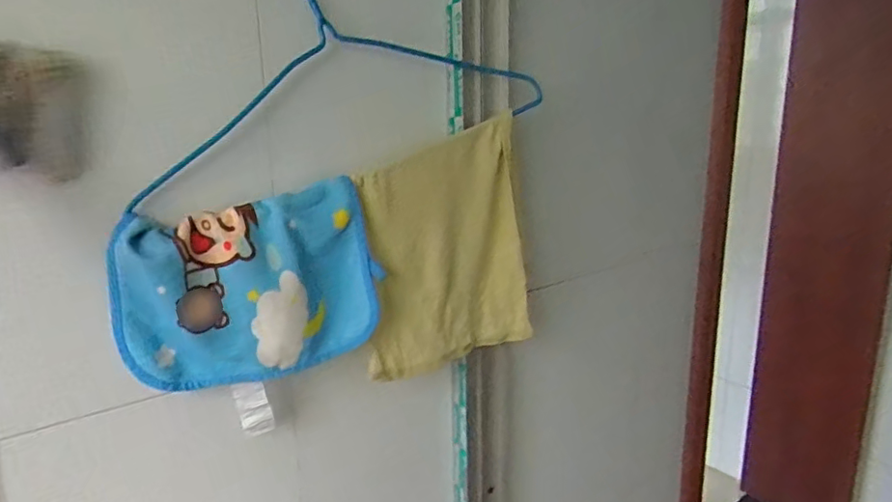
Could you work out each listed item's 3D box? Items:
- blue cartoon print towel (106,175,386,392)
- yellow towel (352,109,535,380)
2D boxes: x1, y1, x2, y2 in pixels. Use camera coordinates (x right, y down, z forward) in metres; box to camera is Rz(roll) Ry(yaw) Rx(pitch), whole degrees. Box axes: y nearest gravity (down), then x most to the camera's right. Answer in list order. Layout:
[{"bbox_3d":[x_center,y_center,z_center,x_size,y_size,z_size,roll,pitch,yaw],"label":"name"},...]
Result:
[{"bbox_3d":[-0.169,0.033,0.505,0.218,0.159,0.026,-8,15,-26],"label":"blue cartoon print towel"},{"bbox_3d":[0.003,-0.002,0.623,0.195,0.250,0.023,-8,15,-28],"label":"yellow towel"}]

